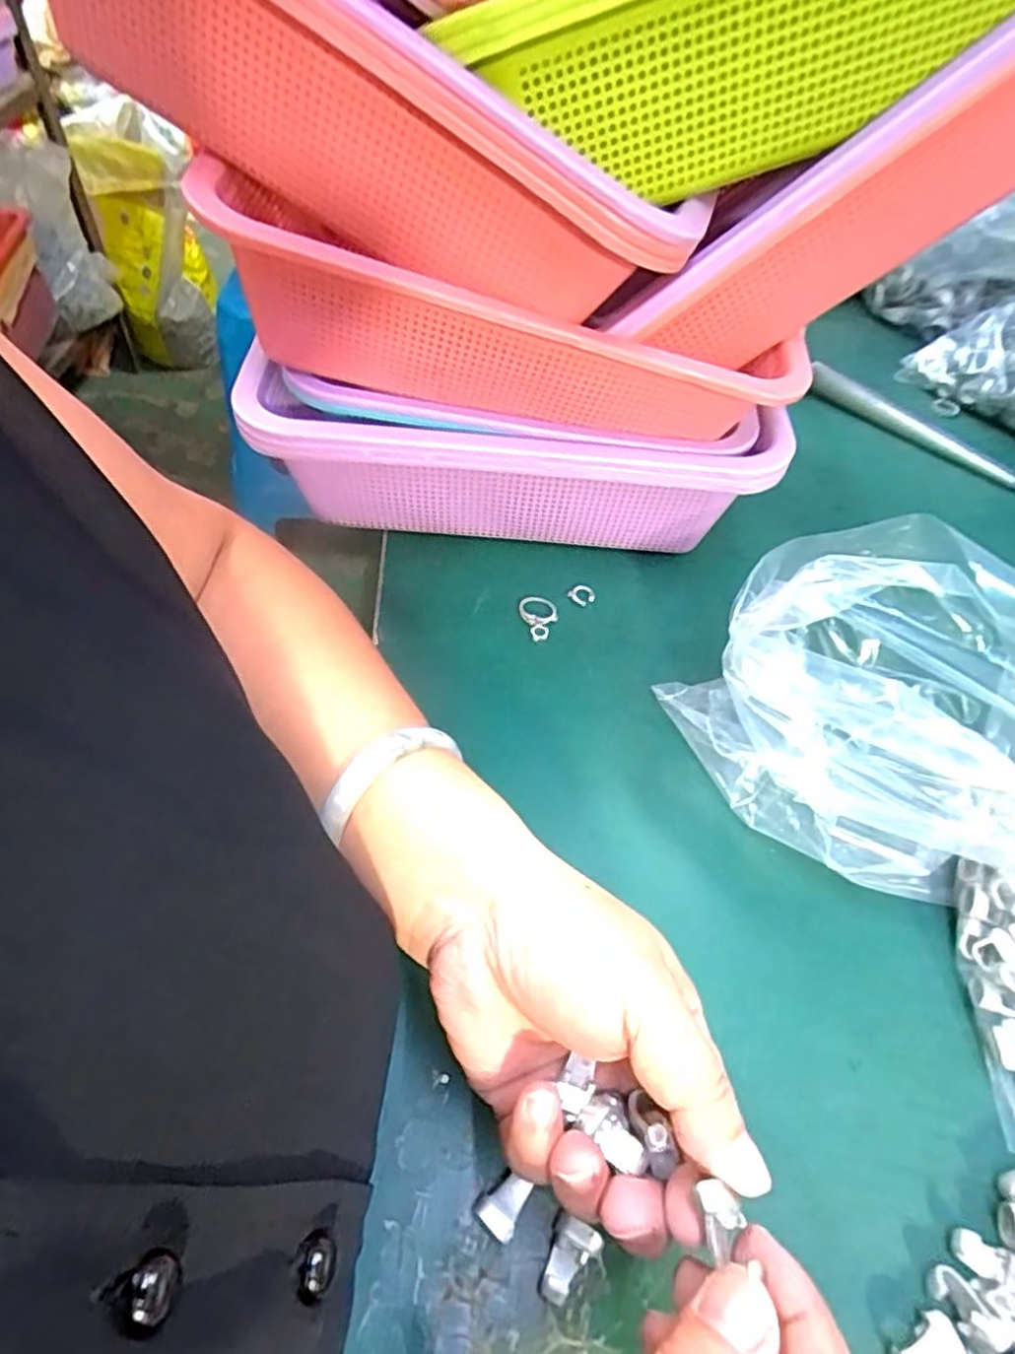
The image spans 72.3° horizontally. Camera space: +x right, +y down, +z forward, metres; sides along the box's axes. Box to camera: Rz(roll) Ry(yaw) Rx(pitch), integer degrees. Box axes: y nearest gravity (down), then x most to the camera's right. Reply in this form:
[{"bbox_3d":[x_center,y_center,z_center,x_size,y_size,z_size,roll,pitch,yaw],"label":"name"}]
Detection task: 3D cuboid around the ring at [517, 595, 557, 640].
[{"bbox_3d":[0.020,-0.036,0.410,0.022,0.006,0.031,-16,55,-17],"label":"ring"}]

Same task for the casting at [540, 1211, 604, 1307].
[{"bbox_3d":[0.019,0.192,0.229,0.014,0.008,0.023,34,56,20],"label":"casting"}]

